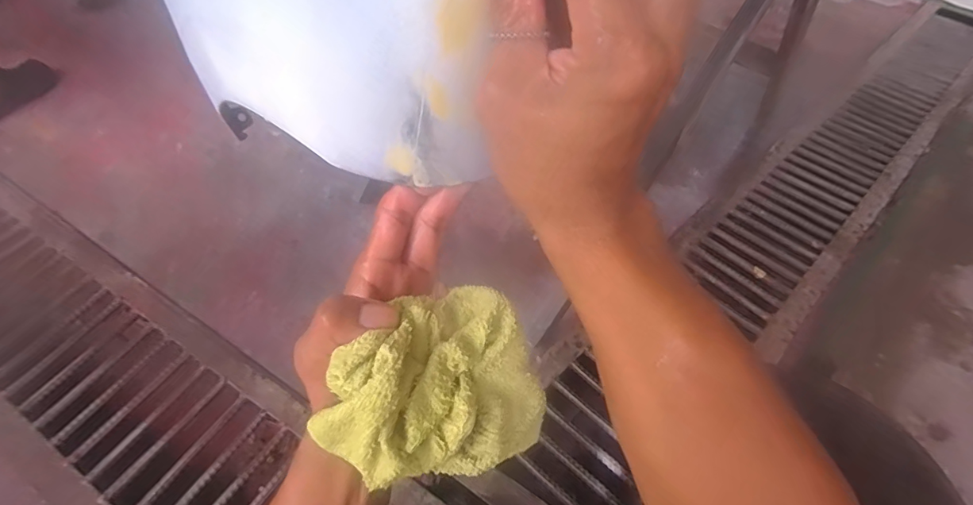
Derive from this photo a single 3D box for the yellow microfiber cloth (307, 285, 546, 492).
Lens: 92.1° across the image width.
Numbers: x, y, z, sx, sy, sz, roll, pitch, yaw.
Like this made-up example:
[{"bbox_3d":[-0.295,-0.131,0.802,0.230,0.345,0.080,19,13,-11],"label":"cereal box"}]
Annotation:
[{"bbox_3d":[-0.021,0.070,0.221,0.097,0.062,0.072,-36,59,-28],"label":"yellow microfiber cloth"}]

